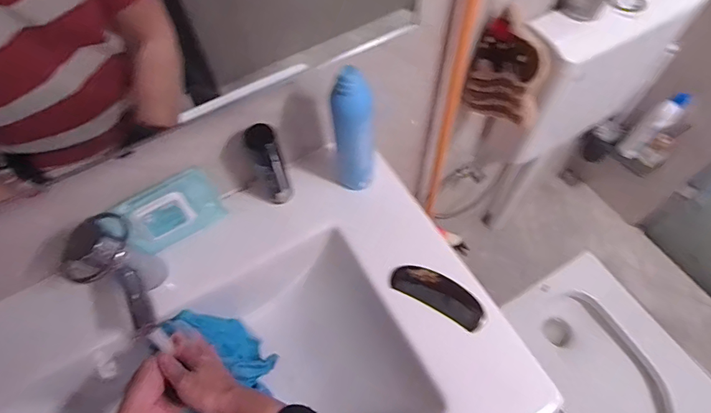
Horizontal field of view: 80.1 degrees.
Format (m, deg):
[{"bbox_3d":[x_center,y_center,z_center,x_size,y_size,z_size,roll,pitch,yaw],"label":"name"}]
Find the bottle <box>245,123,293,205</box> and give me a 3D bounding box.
[{"bbox_3d":[-0.128,-0.056,0.642,0.046,0.161,0.035,-20,61,-8],"label":"bottle"}]

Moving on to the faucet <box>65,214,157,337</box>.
[{"bbox_3d":[-0.277,0.089,0.498,0.065,0.153,0.061,-20,34,-8],"label":"faucet"}]

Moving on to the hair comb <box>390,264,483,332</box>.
[{"bbox_3d":[0.120,0.124,0.610,0.131,0.013,0.052,27,65,17],"label":"hair comb"}]

